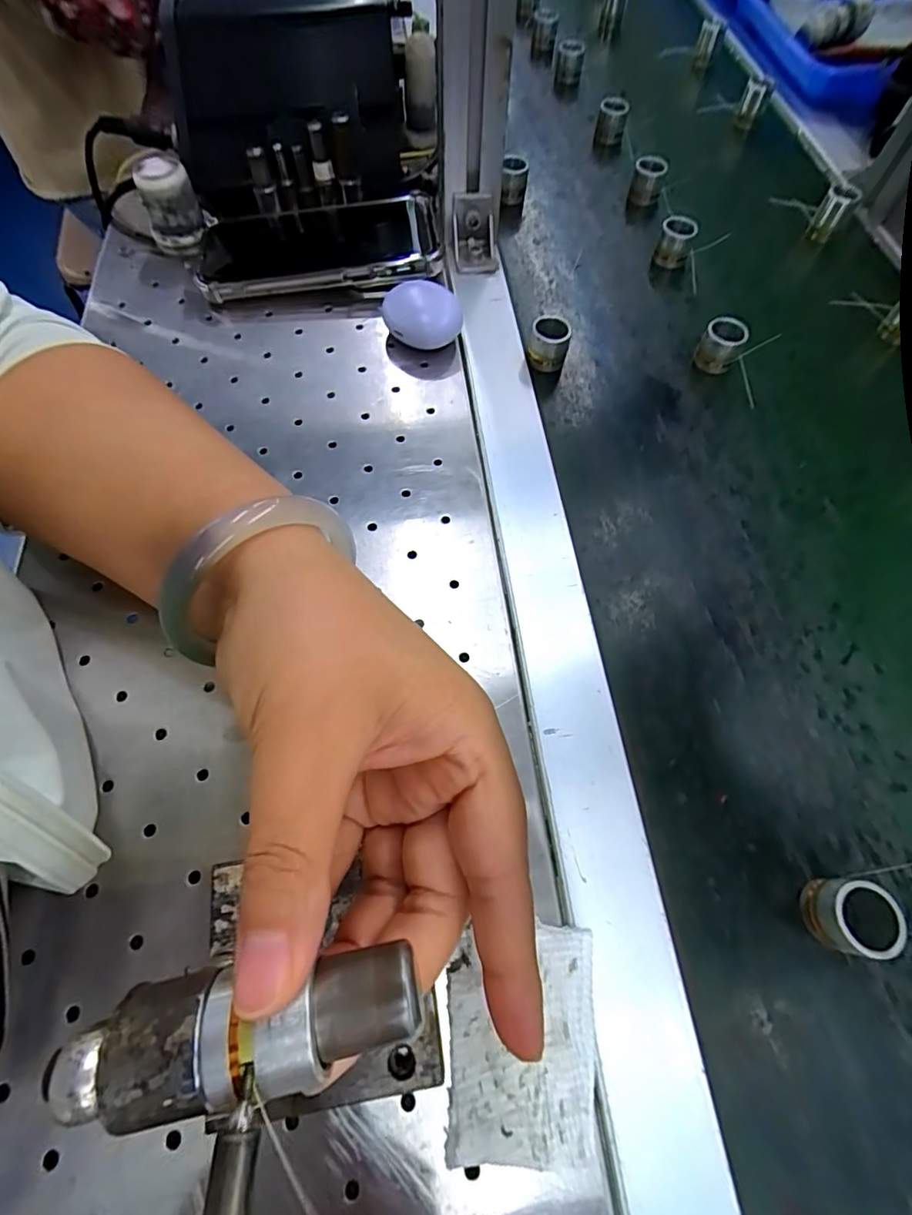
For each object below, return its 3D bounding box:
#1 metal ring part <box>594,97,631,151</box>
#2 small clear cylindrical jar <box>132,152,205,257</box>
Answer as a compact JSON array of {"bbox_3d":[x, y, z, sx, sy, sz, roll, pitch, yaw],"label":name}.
[{"bbox_3d":[0.127,-0.397,0.428,0.023,0.032,0.020,14,65,4],"label":"metal ring part"},{"bbox_3d":[-0.190,-0.266,0.348,0.032,0.052,0.027,-29,69,-15],"label":"small clear cylindrical jar"}]

